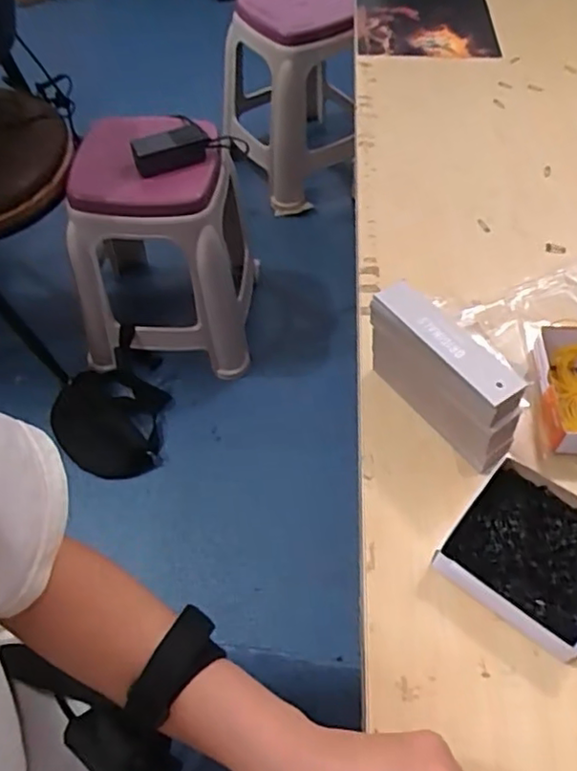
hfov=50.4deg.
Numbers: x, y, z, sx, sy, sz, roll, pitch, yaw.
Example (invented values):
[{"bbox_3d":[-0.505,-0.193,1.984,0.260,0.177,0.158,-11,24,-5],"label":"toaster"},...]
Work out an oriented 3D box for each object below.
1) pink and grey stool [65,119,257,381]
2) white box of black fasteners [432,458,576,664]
[{"bbox_3d":[-0.269,-0.300,1.338,0.356,0.452,0.303,3,54,2],"label":"pink and grey stool"},{"bbox_3d":[0.168,0.115,0.418,0.102,0.027,0.103,34,61,23],"label":"white box of black fasteners"}]

